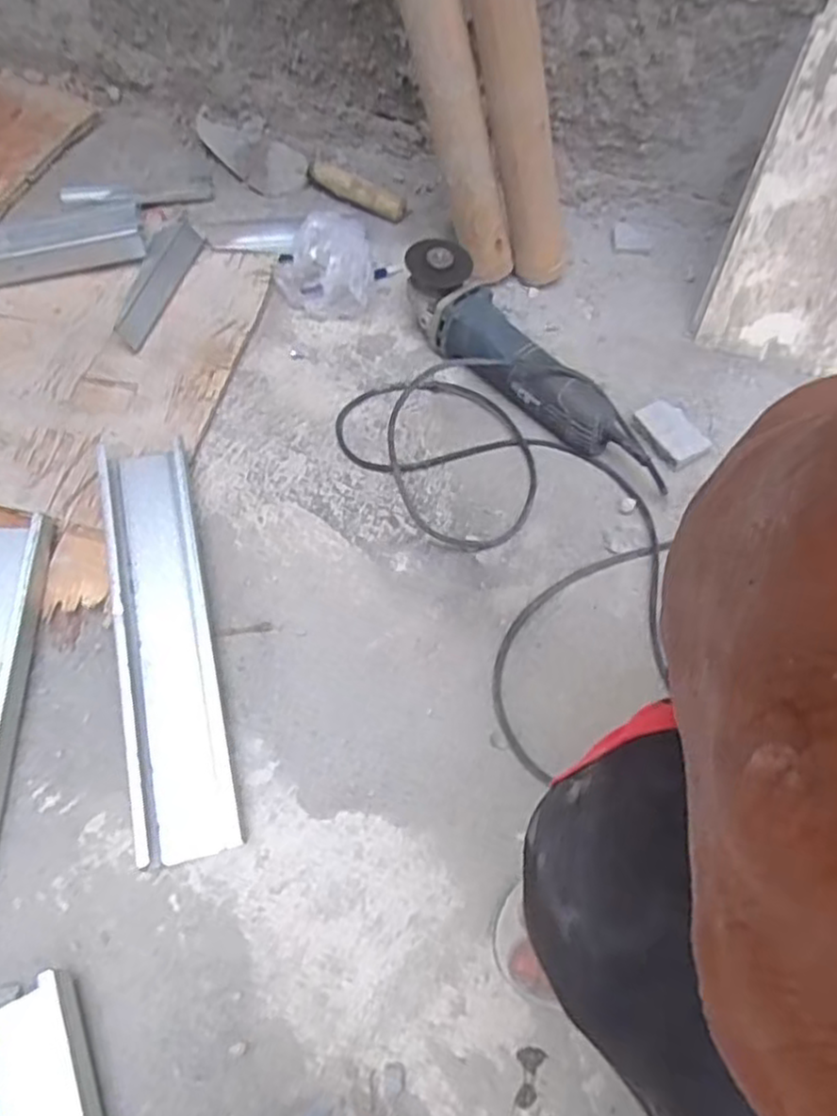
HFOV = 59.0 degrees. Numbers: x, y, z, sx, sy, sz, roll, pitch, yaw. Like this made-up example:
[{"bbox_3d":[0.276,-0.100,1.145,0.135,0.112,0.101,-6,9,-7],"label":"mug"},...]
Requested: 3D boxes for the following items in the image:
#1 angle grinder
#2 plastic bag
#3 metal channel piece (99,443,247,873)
[{"bbox_3d":[0.110,-0.191,0.751,0.078,0.094,0.318,-35,69,-19],"label":"angle grinder"},{"bbox_3d":[-0.108,-0.337,0.833,0.109,0.071,0.110,-3,62,-4],"label":"plastic bag"},{"bbox_3d":[-0.220,0.059,0.637,0.082,0.035,0.382,-11,63,-9],"label":"metal channel piece"}]

